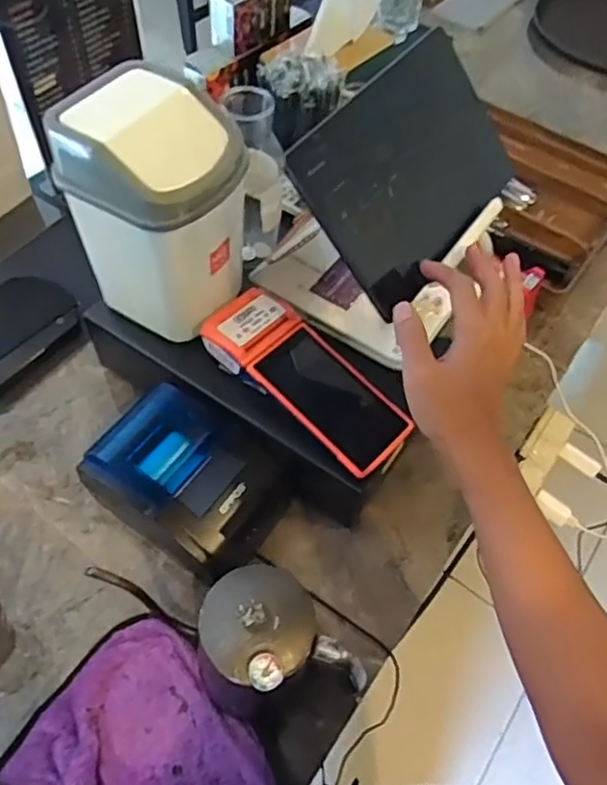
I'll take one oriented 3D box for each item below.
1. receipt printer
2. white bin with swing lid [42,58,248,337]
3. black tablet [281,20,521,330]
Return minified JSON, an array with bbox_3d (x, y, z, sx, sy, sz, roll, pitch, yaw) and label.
[{"bbox_3d":[-0.113,0.092,0.638,0.170,0.101,0.128,30,60,16],"label":"receipt printer"},{"bbox_3d":[-0.129,-0.167,0.612,0.132,0.223,0.133,28,59,15],"label":"white bin with swing lid"},{"bbox_3d":[0.097,-0.194,0.544,0.013,0.153,0.239,1,44,53],"label":"black tablet"}]

